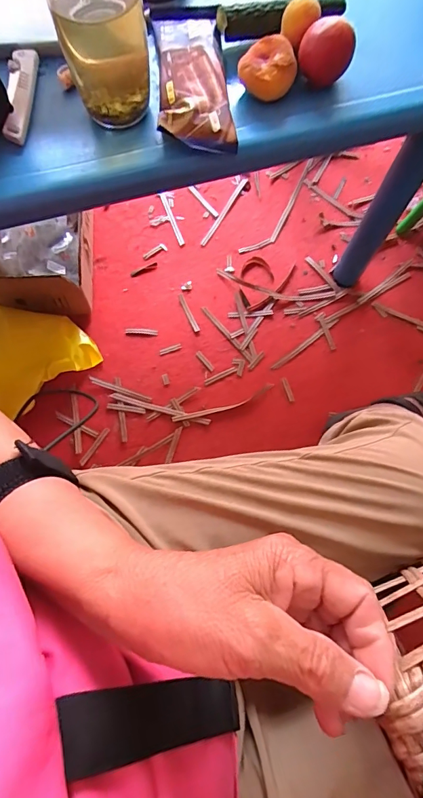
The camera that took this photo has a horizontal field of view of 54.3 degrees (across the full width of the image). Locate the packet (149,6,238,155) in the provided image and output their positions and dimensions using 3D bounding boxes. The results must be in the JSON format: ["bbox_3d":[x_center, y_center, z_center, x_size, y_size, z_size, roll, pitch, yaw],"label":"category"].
[{"bbox_3d":[-0.021,-0.338,0.422,0.071,0.023,0.193,-5,74,-1],"label":"packet"}]

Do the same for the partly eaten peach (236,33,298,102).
[{"bbox_3d":[0.057,-0.334,0.417,0.055,0.035,0.044,8,75,3],"label":"partly eaten peach"}]

